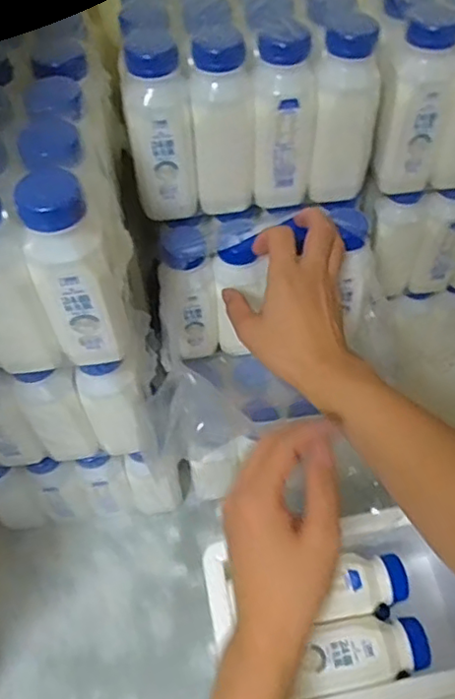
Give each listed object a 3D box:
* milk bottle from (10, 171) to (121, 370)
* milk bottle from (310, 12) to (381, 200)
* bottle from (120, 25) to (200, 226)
[{"bbox_3d":[-0.103,-0.046,0.403,0.047,0.146,0.043,-19,57,-10],"label":"milk bottle"},{"bbox_3d":[0.099,-0.193,0.500,0.047,0.140,0.050,11,57,10],"label":"milk bottle"},{"bbox_3d":[-0.055,-0.179,0.492,0.052,0.149,0.048,-12,56,-5],"label":"bottle"}]

